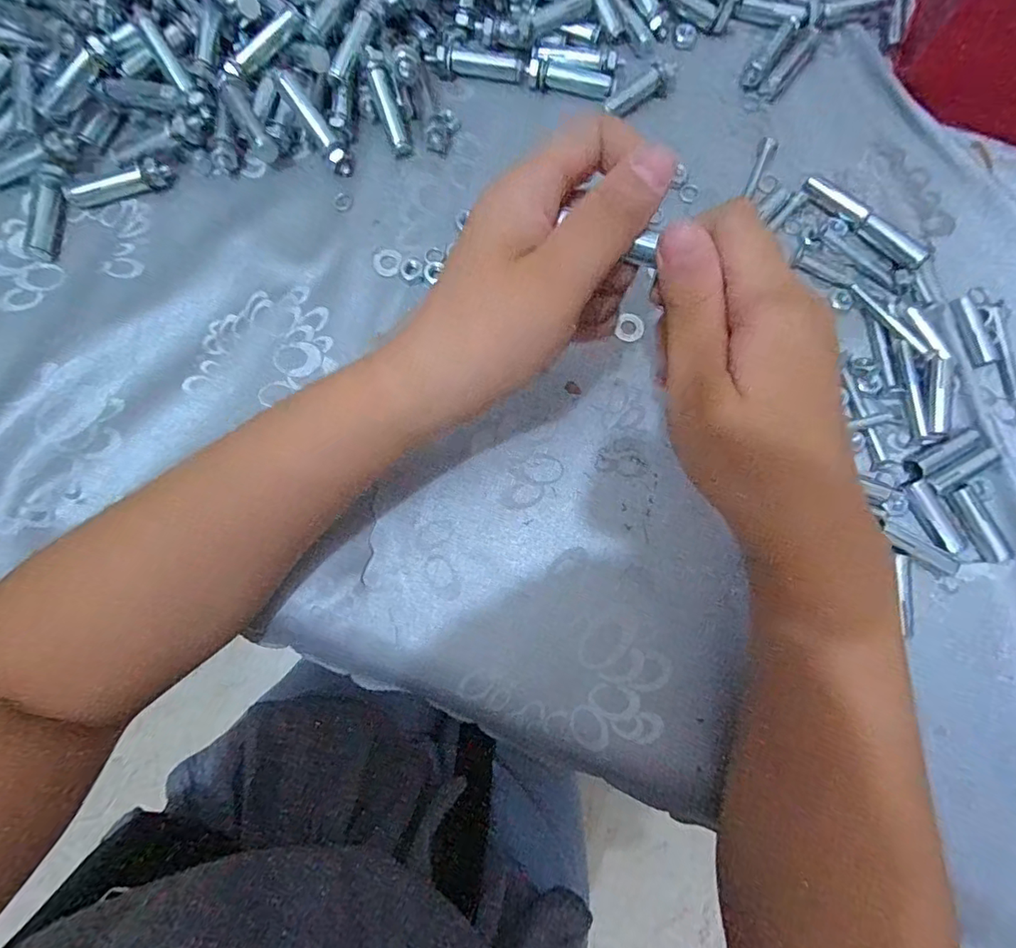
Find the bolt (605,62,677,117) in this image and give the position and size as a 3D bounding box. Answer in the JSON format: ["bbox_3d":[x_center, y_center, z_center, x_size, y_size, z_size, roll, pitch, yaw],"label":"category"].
[{"bbox_3d":[0.081,-0.231,0.311,0.052,0.011,0.011,-34,81,-8],"label":"bolt"}]

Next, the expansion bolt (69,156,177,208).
[{"bbox_3d":[-0.215,-0.162,0.288,0.052,0.011,0.012,-22,80,-6],"label":"expansion bolt"}]

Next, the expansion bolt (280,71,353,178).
[{"bbox_3d":[-0.105,-0.193,0.287,0.011,0.009,0.055,-38,107,-8],"label":"expansion bolt"}]

